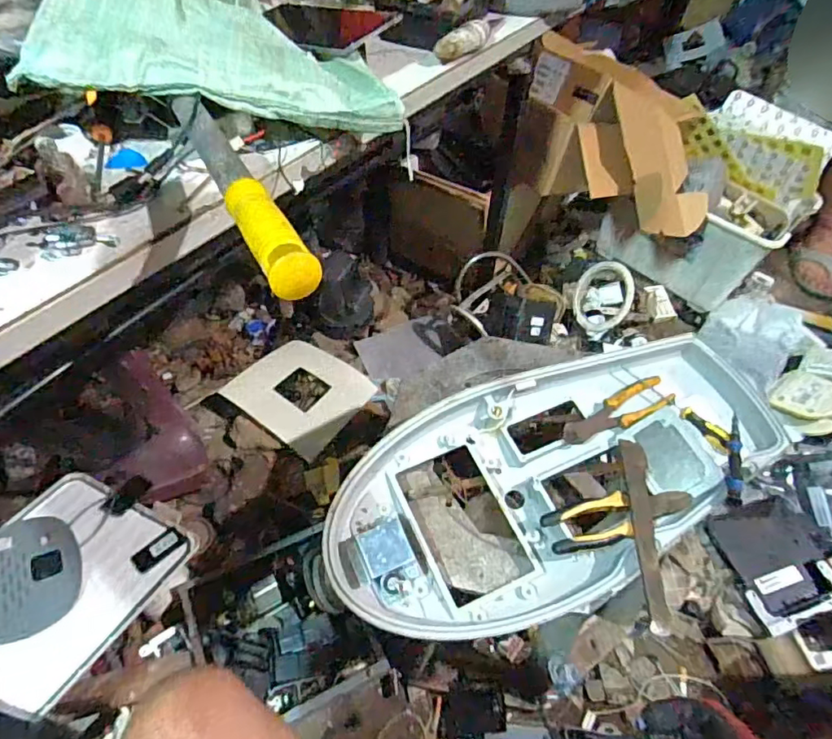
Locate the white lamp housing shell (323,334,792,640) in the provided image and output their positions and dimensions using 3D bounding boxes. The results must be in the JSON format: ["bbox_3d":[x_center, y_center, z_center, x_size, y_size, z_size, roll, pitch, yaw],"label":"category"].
[{"bbox_3d":[0.189,0.143,0.688,0.606,0.073,0.295,-16,52,-16],"label":"white lamp housing shell"}]

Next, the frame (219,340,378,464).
[{"bbox_3d":[-0.253,0.046,1.203,0.256,0.050,0.237,29,54,20],"label":"frame"}]

